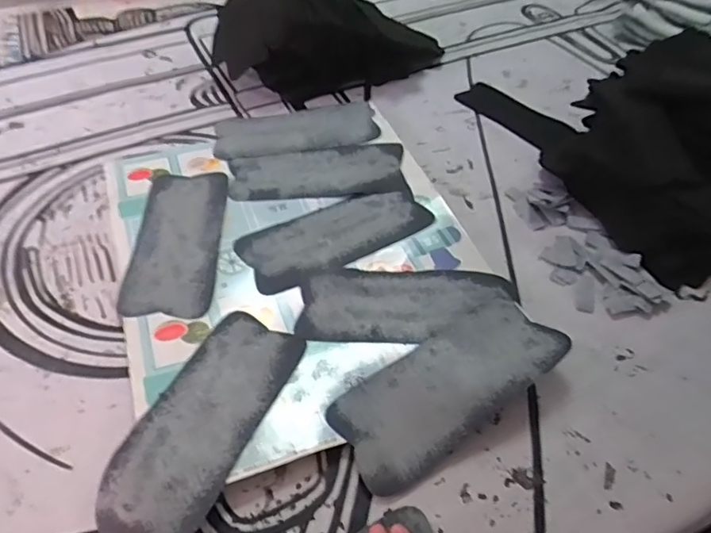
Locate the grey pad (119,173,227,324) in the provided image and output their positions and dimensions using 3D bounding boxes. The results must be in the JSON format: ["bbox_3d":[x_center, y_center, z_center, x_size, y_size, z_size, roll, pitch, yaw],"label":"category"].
[{"bbox_3d":[-0.206,-0.037,0.606,0.094,0.017,0.226,-3,50,-5],"label":"grey pad"}]

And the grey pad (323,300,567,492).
[{"bbox_3d":[0.089,0.109,0.490,0.226,0.018,0.095,-31,52,-16],"label":"grey pad"}]

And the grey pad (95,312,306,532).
[{"bbox_3d":[-0.132,0.132,0.461,0.094,0.023,0.221,19,51,14],"label":"grey pad"}]

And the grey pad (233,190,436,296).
[{"bbox_3d":[-0.024,-0.041,0.628,0.226,0.012,0.092,-23,54,-20],"label":"grey pad"}]

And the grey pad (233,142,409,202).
[{"bbox_3d":[-0.049,-0.128,0.701,0.231,0.011,0.102,-3,50,-5],"label":"grey pad"}]

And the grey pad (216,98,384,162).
[{"bbox_3d":[-0.088,-0.206,0.770,0.235,0.011,0.111,-10,51,-10],"label":"grey pad"}]

